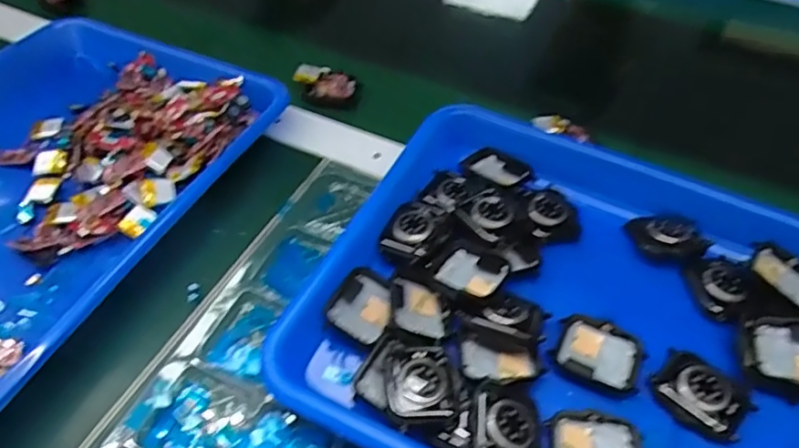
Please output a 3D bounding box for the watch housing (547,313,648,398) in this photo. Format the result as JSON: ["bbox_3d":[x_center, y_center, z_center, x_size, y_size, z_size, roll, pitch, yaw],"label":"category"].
[{"bbox_3d":[0.106,0.069,0.310,0.045,0.006,0.037,22,53,17],"label":"watch housing"}]

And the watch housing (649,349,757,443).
[{"bbox_3d":[0.154,0.087,0.295,0.036,0.008,0.044,-36,59,-26],"label":"watch housing"}]

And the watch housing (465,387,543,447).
[{"bbox_3d":[0.051,0.100,0.278,0.036,0.015,0.042,12,51,10],"label":"watch housing"}]

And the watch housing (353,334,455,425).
[{"bbox_3d":[0.005,0.080,0.291,0.050,0.016,0.040,19,53,15],"label":"watch housing"}]

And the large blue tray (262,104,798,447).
[{"bbox_3d":[0.125,0.056,0.325,0.316,0.041,0.249,21,53,17],"label":"large blue tray"}]

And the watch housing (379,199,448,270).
[{"bbox_3d":[0.011,0.006,0.351,0.038,0.011,0.051,20,53,16],"label":"watch housing"}]

